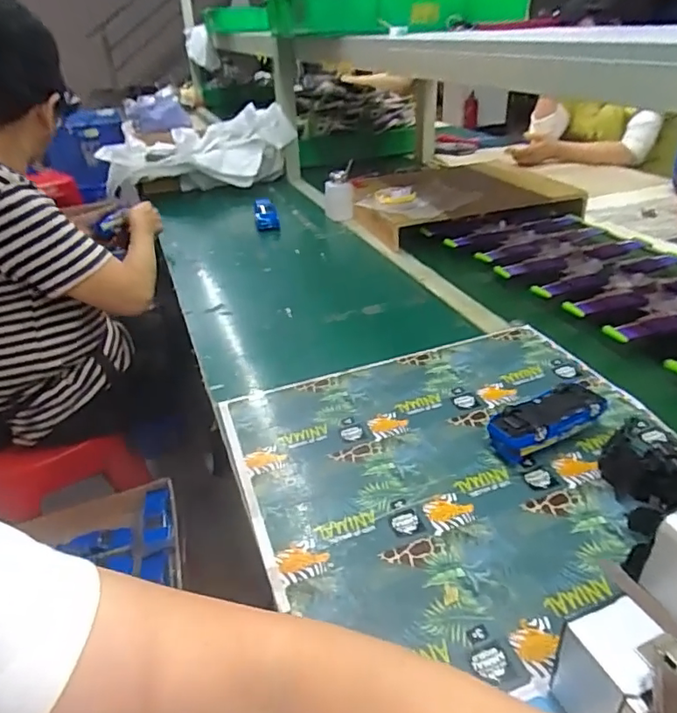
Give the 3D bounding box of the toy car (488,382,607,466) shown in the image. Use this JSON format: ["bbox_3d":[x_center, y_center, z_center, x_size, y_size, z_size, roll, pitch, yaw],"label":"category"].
[{"bbox_3d":[0.219,0.072,0.586,0.126,0.044,0.054,-19,34,-22],"label":"toy car"}]

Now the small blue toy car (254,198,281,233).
[{"bbox_3d":[-0.162,-0.325,1.267,0.057,0.061,0.072,-8,32,-7],"label":"small blue toy car"}]

